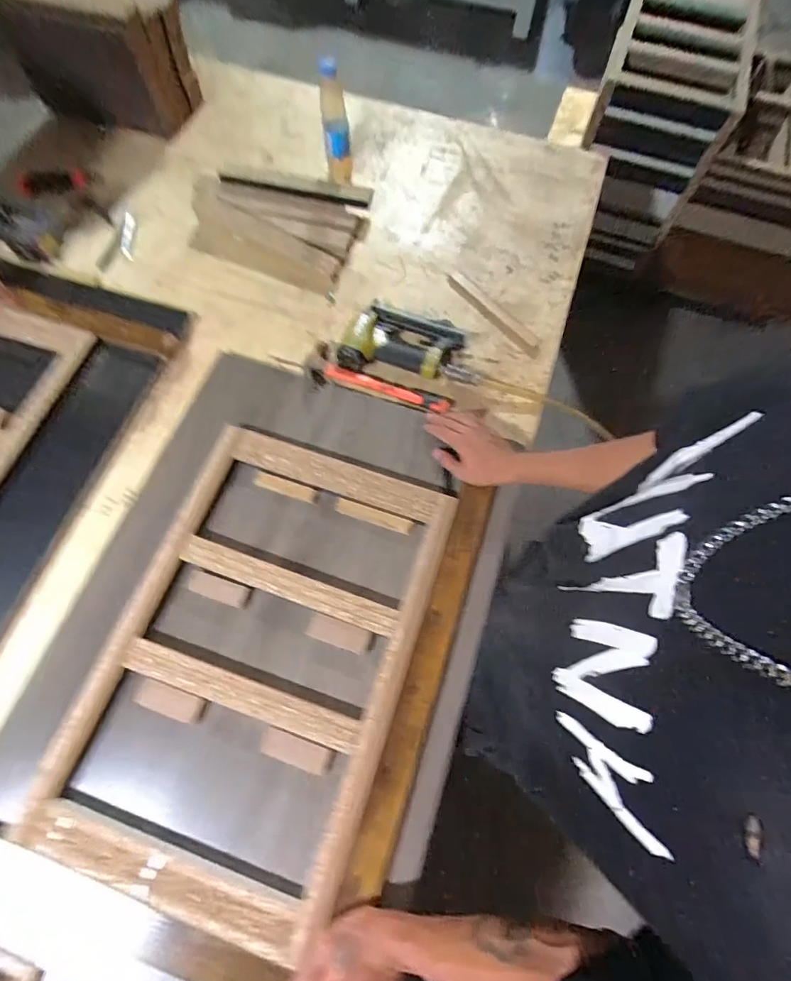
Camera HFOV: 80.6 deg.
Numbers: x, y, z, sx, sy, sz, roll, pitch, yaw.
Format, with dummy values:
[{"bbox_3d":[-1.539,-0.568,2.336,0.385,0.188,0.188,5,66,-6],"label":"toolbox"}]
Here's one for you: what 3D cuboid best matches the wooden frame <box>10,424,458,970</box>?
[{"bbox_3d":[-0.175,0.198,0.610,0.358,0.031,0.563,18,68,7],"label":"wooden frame"}]

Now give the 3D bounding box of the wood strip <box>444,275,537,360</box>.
[{"bbox_3d":[0.175,-0.333,0.873,0.027,0.006,0.239,-39,73,-16],"label":"wood strip"}]

